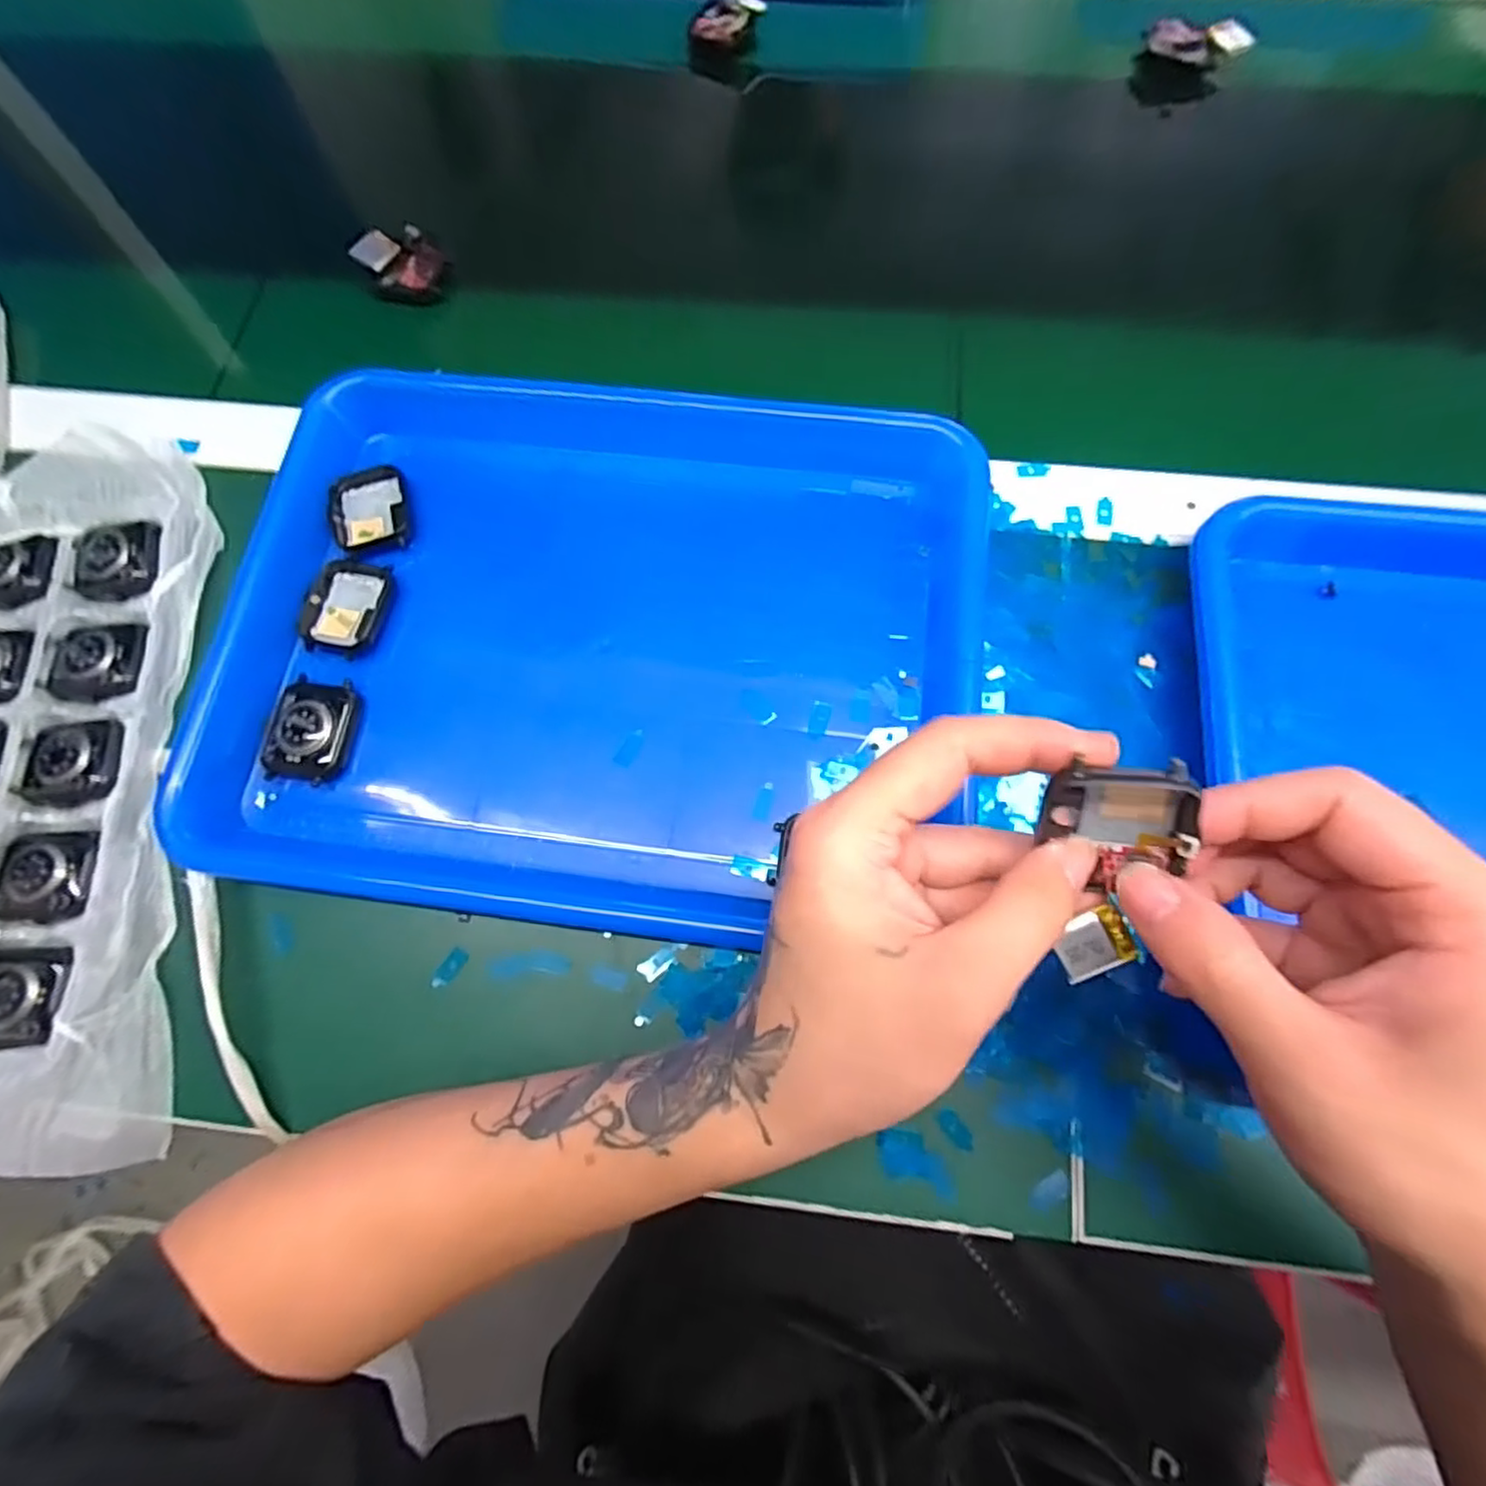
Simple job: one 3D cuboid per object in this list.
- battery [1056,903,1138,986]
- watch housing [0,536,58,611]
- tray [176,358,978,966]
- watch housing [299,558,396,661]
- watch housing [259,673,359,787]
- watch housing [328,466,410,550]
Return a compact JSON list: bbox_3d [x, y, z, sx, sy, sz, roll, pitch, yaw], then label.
[{"bbox_3d":[0.102,0.059,0.198,0.021,0.004,0.019,-28,99,8],"label":"battery"},{"bbox_3d":[-0.361,-0.084,0.333,0.044,0.007,0.035,-2,74,1],"label":"watch housing"},{"bbox_3d":[-0.061,-0.057,0.311,0.320,0.031,0.268,7,74,4],"label":"tray"},{"bbox_3d":[-0.187,-0.065,0.323,0.036,0.012,0.047,12,74,6],"label":"watch housing"},{"bbox_3d":[-0.196,-0.007,0.306,0.037,0.015,0.047,7,74,4],"label":"watch housing"},{"bbox_3d":[-0.184,-0.117,0.336,0.035,0.009,0.043,-13,74,-2],"label":"watch housing"}]

